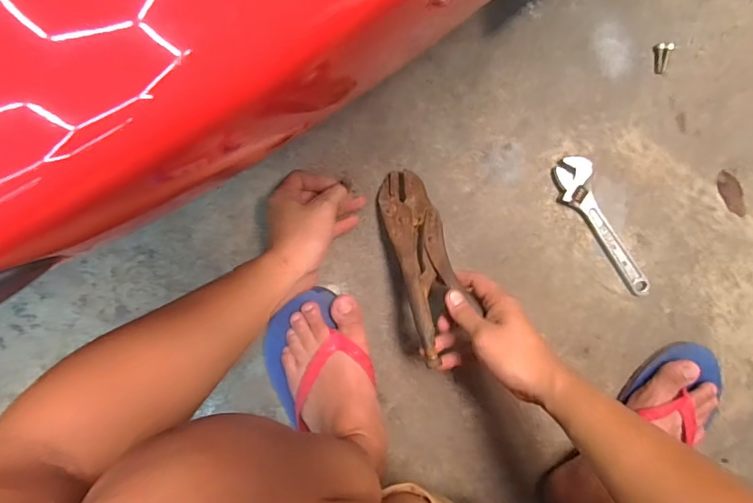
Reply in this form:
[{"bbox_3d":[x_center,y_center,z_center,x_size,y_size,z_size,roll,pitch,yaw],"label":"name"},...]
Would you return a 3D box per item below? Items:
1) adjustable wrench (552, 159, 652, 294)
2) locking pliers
[{"bbox_3d":[0.272,-0.025,0.570,0.044,0.015,0.194,-30,98,4],"label":"adjustable wrench"},{"bbox_3d":[0.050,0.010,0.526,0.065,0.020,0.217,-11,76,1],"label":"locking pliers"}]

